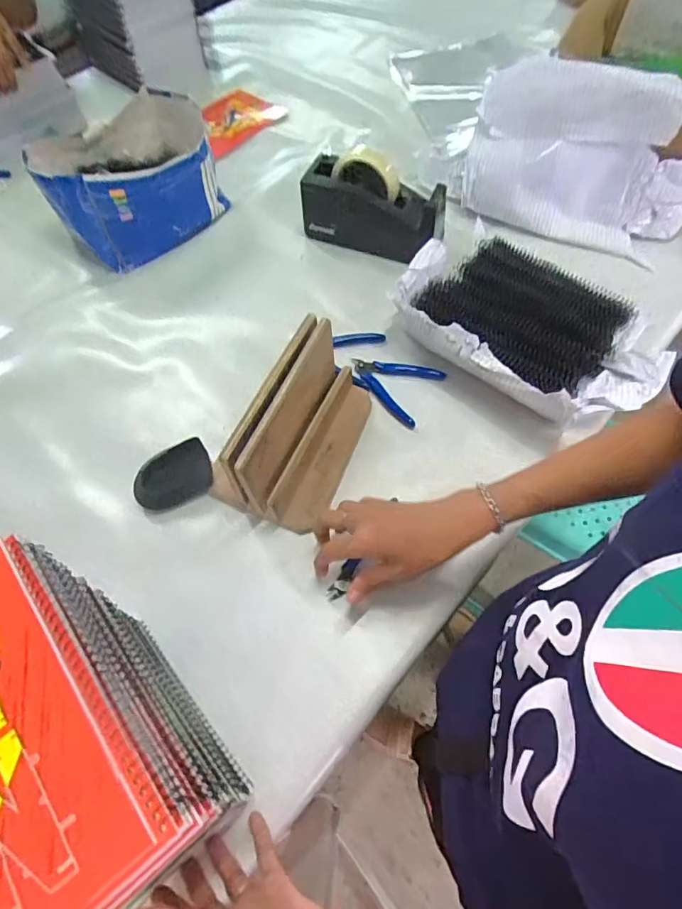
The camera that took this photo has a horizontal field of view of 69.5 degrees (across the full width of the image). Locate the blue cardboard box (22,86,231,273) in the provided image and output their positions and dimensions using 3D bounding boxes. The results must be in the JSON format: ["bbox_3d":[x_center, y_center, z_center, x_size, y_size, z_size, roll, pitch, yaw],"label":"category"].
[{"bbox_3d":[-0.310,-0.425,0.736,0.250,0.127,0.202,-33,72,-12],"label":"blue cardboard box"}]

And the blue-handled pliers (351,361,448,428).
[{"bbox_3d":[0.065,-0.094,0.636,0.111,0.008,0.088,30,67,16],"label":"blue-handled pliers"}]

